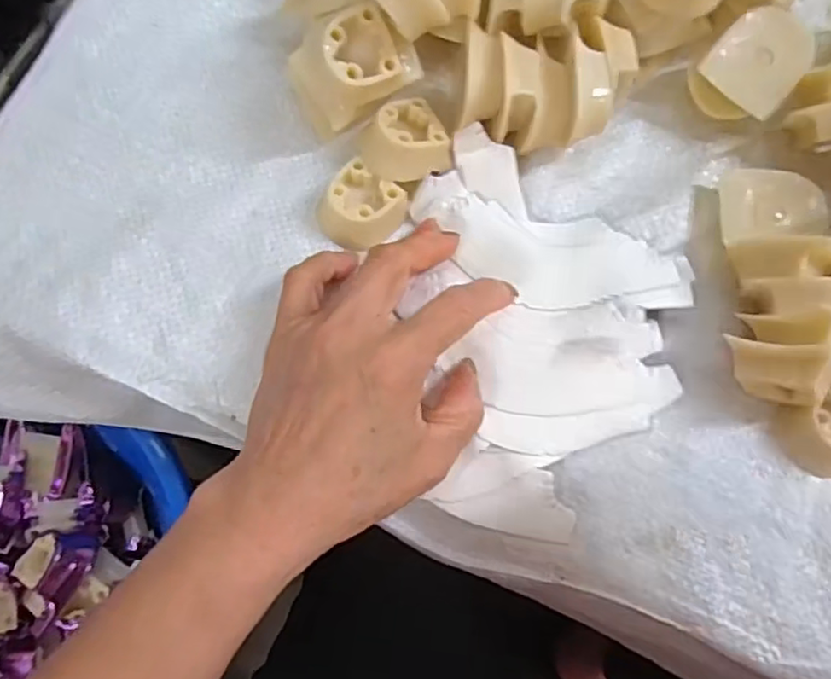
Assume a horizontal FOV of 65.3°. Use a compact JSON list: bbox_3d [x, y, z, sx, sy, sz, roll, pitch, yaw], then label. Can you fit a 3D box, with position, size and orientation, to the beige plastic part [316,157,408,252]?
[{"bbox_3d":[-0.026,-0.061,0.302,0.036,0.015,0.035,36,77,10],"label":"beige plastic part"}]

